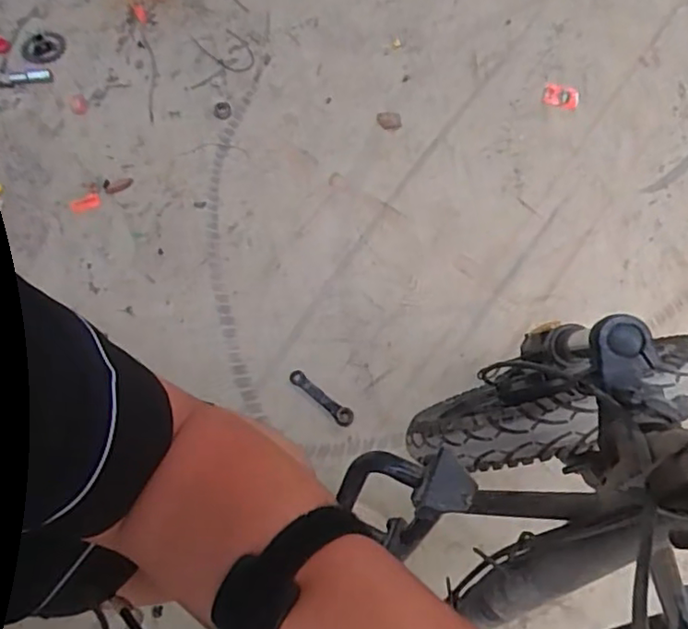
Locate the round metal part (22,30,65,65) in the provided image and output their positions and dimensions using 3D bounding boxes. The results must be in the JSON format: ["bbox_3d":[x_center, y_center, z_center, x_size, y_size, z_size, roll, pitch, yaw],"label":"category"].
[{"bbox_3d":[-0.579,-0.516,1.168,0.078,0.015,0.078,0,68,0],"label":"round metal part"}]

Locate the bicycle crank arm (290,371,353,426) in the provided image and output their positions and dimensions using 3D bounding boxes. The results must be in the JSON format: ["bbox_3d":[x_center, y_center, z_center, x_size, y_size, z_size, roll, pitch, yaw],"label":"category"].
[{"bbox_3d":[-0.036,0.134,0.979,0.125,0.014,0.029,40,73,14],"label":"bicycle crank arm"}]

